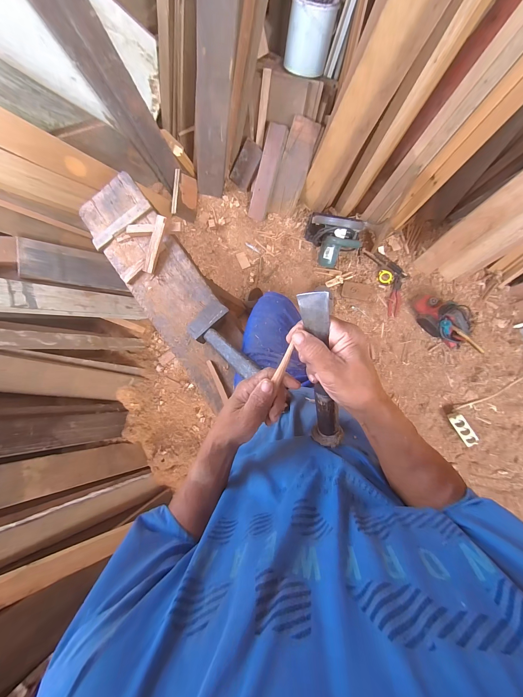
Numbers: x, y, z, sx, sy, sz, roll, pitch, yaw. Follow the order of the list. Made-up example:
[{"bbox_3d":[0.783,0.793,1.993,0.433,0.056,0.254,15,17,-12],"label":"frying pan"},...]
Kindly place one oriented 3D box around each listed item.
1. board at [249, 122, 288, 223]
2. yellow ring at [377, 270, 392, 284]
[{"bbox_3d":[0.022,-0.802,1.170,0.093,0.028,0.370,22,121,4],"label":"board"},{"bbox_3d":[0.602,-0.350,1.227,0.060,0.020,0.064,0,88,4],"label":"yellow ring"}]

